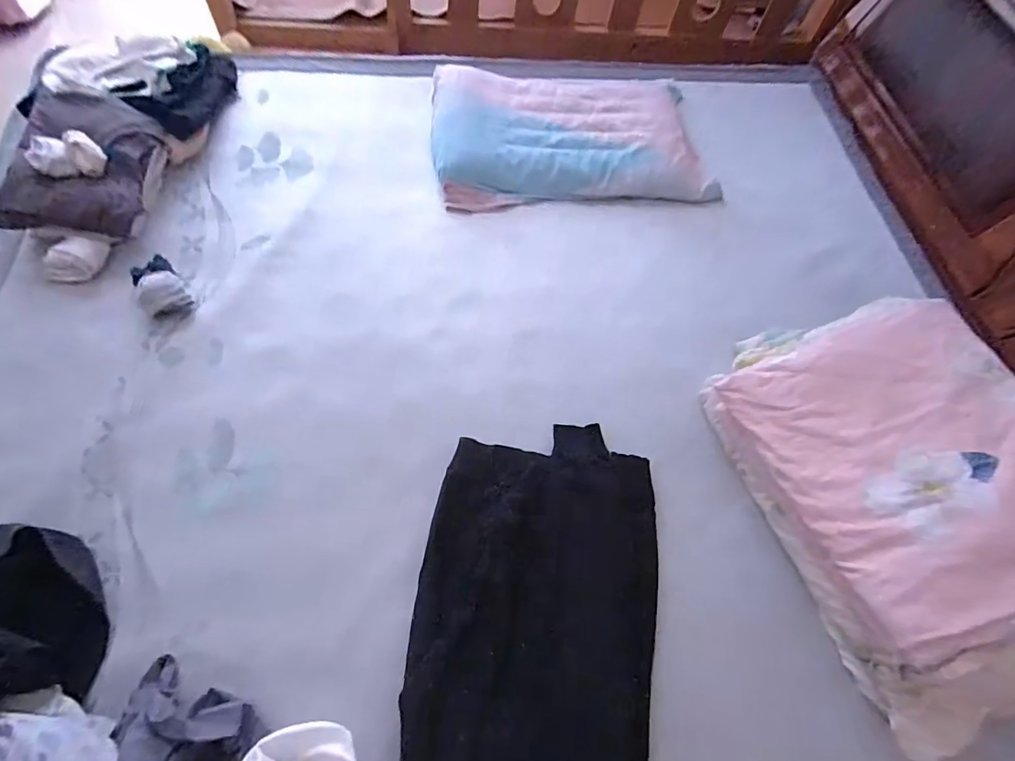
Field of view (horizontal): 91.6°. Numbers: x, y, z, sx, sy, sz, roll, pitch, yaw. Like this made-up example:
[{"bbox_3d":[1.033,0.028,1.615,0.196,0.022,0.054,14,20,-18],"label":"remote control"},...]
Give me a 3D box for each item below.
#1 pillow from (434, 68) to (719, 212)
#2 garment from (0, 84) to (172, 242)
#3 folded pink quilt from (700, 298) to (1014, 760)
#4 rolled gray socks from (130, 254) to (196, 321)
[{"bbox_3d":[0.146,-0.591,1.163,0.647,0.081,0.408,-6,64,-7],"label":"pillow"},{"bbox_3d":[-0.787,-0.399,0.933,0.213,0.119,0.295,3,63,-4],"label":"garment"},{"bbox_3d":[0.592,0.150,0.733,0.366,0.195,0.611,-19,66,-12],"label":"folded pink quilt"},{"bbox_3d":[-0.617,-0.165,0.874,0.077,0.048,0.124,-33,70,-18],"label":"rolled gray socks"}]

